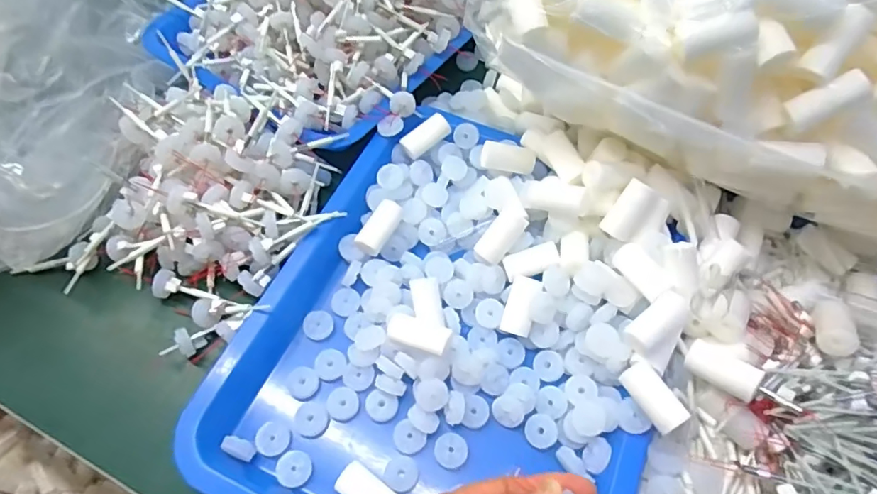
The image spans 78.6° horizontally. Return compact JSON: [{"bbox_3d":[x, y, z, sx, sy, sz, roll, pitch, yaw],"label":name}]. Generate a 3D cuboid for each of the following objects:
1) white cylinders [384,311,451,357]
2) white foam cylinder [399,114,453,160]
[{"bbox_3d":[-0.013,0.060,0.353,0.040,0.025,0.021,17,61,9],"label":"white cylinders"},{"bbox_3d":[-0.010,-0.091,0.440,0.043,0.016,0.017,-36,65,1],"label":"white foam cylinder"}]

